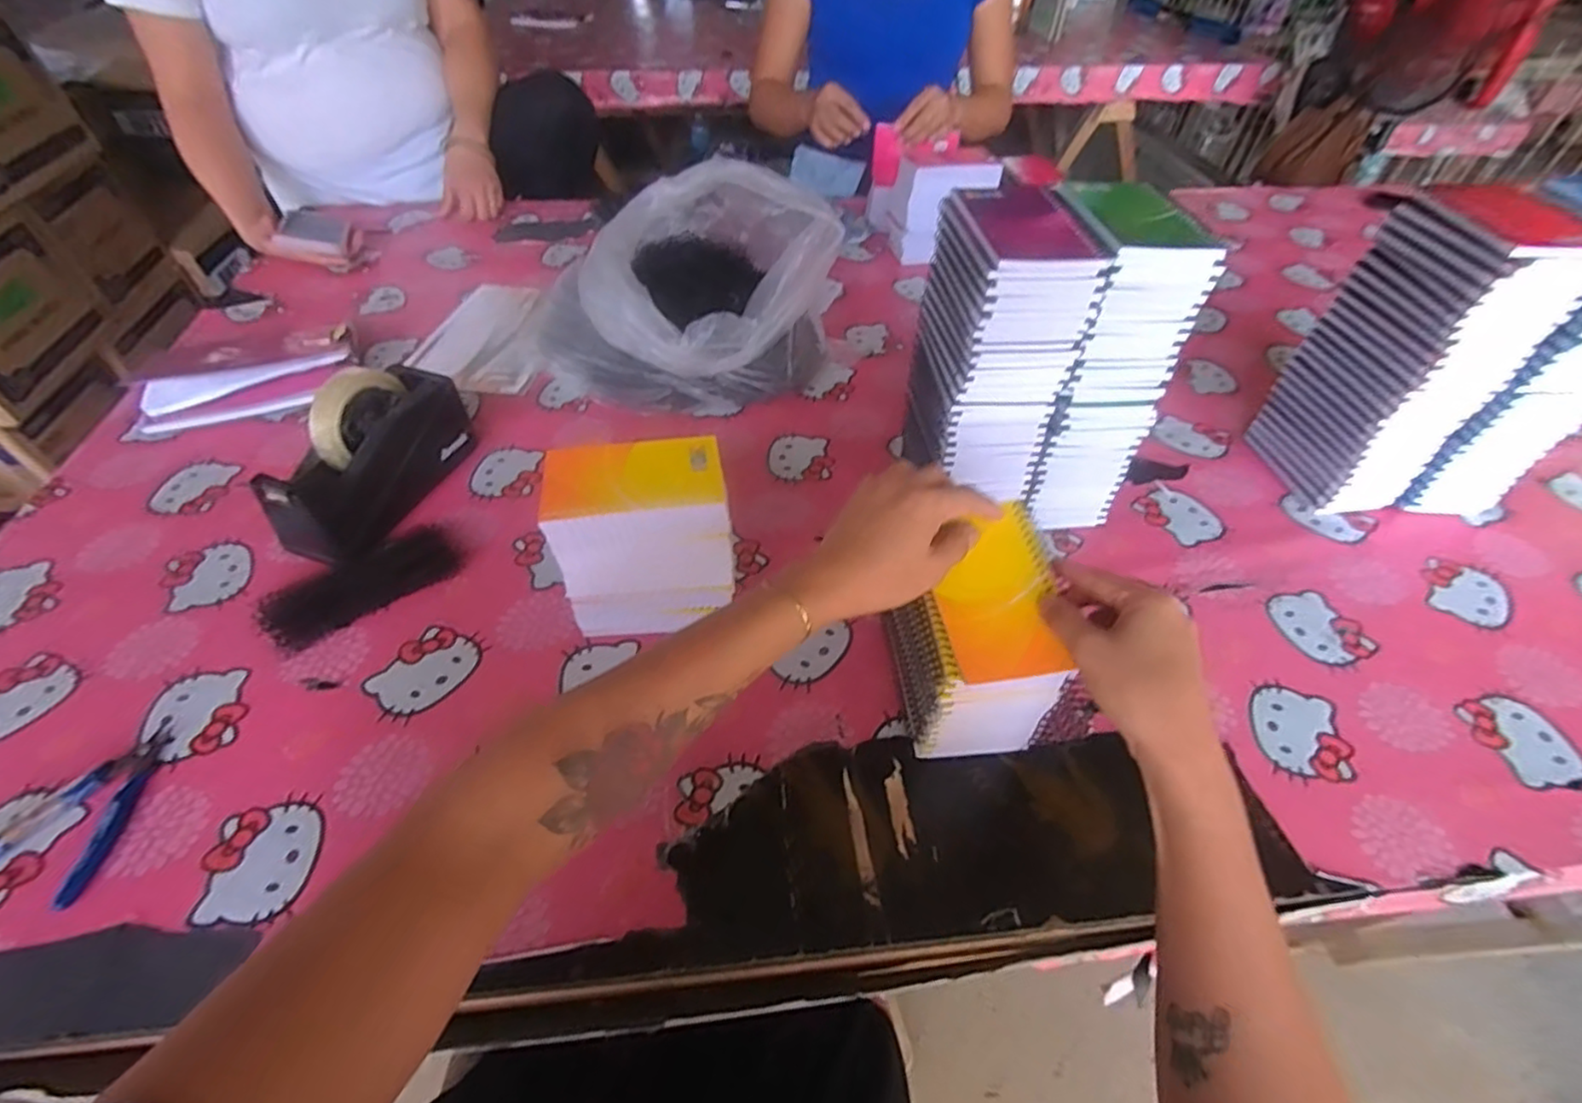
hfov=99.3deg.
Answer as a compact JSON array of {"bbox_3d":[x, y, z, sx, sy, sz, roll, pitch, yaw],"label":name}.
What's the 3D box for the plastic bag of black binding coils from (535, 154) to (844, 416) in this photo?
[{"bbox_3d":[-0.138,-0.311,0.803,0.267,0.204,0.310,-36,57,-28],"label":"plastic bag of black binding coils"}]

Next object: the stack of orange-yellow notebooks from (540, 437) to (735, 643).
[{"bbox_3d":[-0.115,-0.005,0.549,0.131,0.153,0.081,-4,49,-6],"label":"stack of orange-yellow notebooks"}]

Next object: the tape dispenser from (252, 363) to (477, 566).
[{"bbox_3d":[-0.404,-0.093,0.644,0.065,0.120,0.204,14,49,13],"label":"tape dispenser"}]

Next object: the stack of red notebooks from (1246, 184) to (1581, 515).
[{"bbox_3d":[0.595,-0.187,0.658,0.097,0.290,0.139,-6,48,-5],"label":"stack of red notebooks"}]

